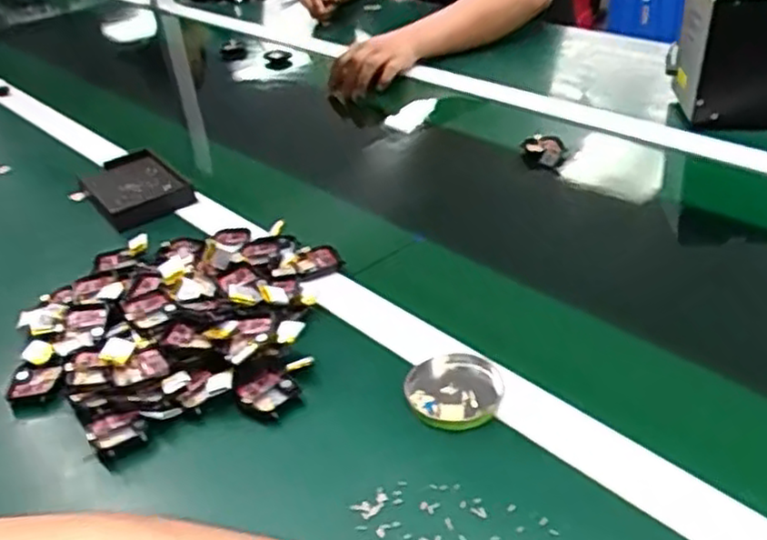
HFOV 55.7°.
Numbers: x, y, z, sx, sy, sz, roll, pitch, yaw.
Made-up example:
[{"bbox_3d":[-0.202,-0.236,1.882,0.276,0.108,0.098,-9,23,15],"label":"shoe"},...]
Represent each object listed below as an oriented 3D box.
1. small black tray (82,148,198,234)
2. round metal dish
[{"bbox_3d":[-0.266,-0.087,0.779,0.087,0.031,0.128,-24,36,-25],"label":"small black tray"},{"bbox_3d":[0.050,0.081,0.495,0.065,0.010,0.060,-4,32,3],"label":"round metal dish"}]

